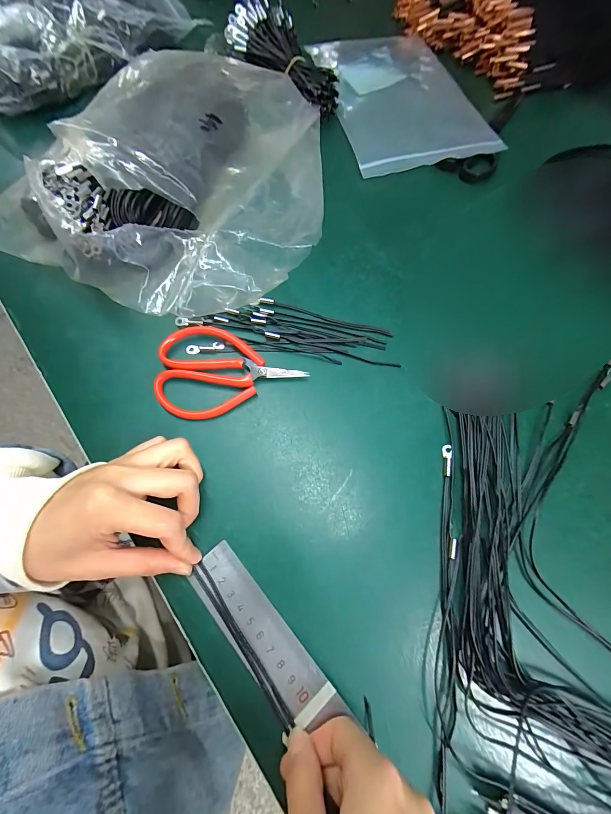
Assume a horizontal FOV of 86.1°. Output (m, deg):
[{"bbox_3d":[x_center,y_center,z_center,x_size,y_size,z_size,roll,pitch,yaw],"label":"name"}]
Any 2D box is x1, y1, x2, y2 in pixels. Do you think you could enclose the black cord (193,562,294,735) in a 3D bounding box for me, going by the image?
[{"bbox_3d":[-0.040,0.144,0.202,0.008,0.004,0.103,-36,72,-13],"label":"black cord"}]

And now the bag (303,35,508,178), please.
[{"bbox_3d":[0.105,-0.350,0.376,0.150,0.023,0.221,-14,71,-6],"label":"bag"}]

